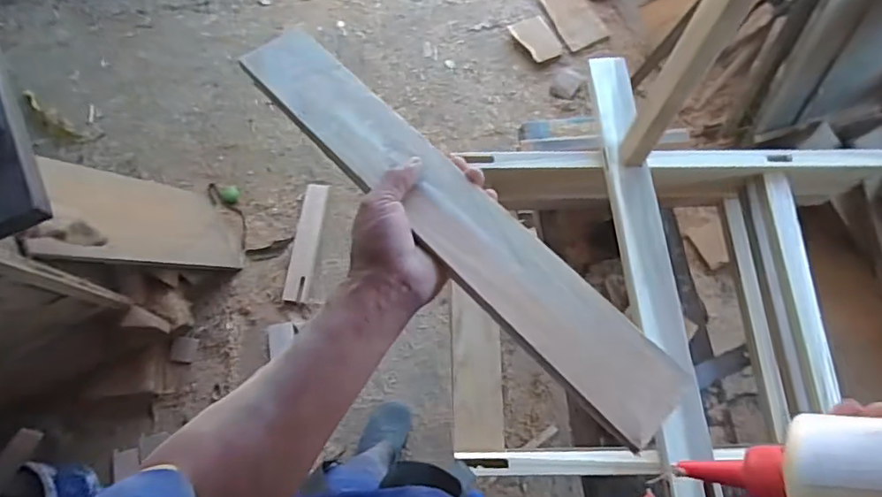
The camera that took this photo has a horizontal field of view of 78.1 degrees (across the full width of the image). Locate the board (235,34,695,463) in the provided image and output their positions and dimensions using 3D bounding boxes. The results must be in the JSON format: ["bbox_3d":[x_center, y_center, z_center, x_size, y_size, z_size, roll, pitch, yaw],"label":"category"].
[{"bbox_3d":[-0.003,-0.038,0.438,0.074,0.016,0.448,-40,71,-14],"label":"board"}]

